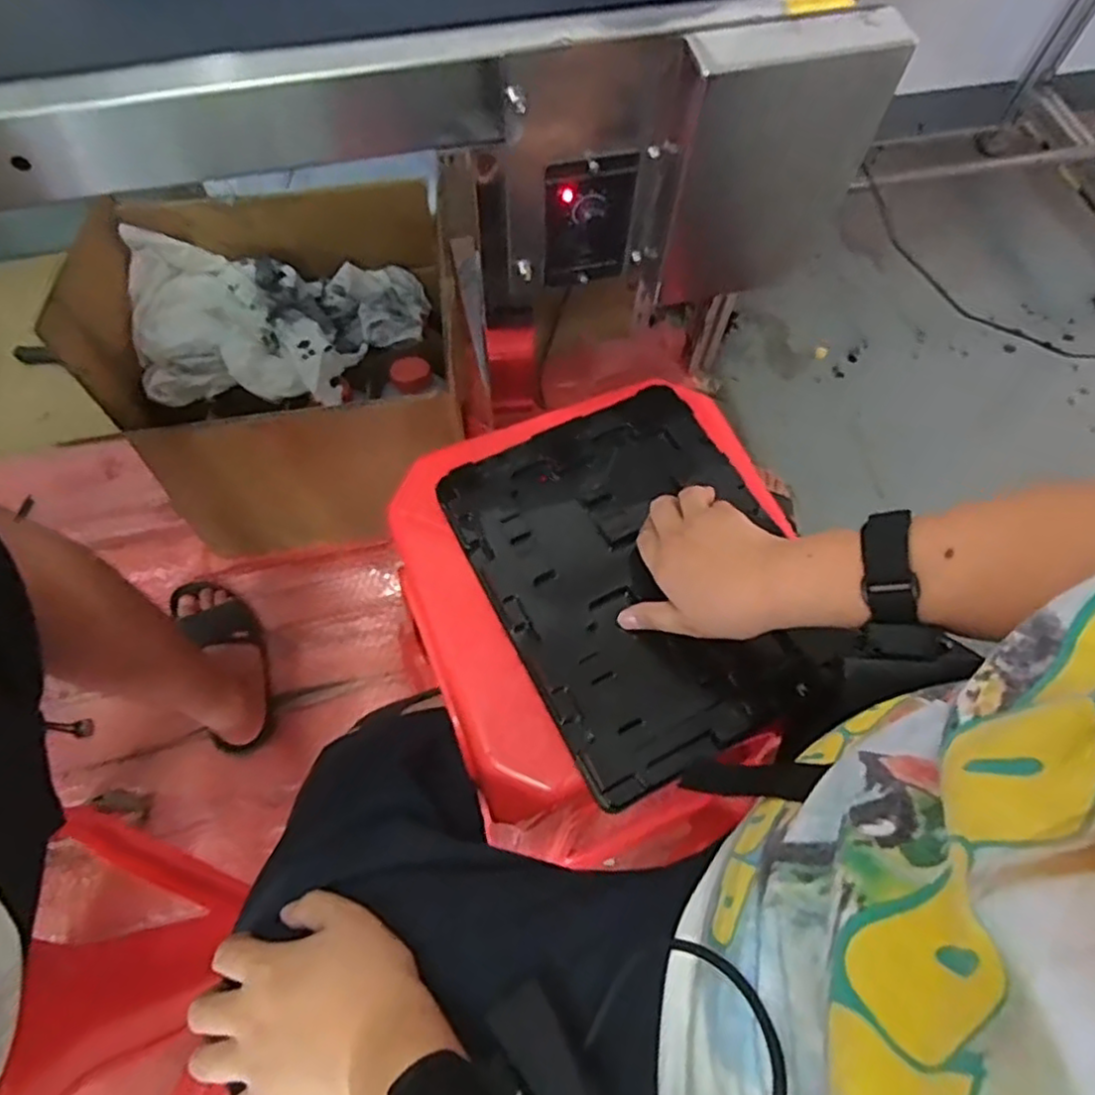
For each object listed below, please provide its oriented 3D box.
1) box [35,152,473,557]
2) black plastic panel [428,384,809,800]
[{"bbox_3d":[-0.322,-0.222,0.910,0.405,0.318,0.354,0,66,-2],"label":"box"},{"bbox_3d":[0.072,0.013,0.520,0.221,0.021,0.277,-25,69,-13],"label":"black plastic panel"}]

